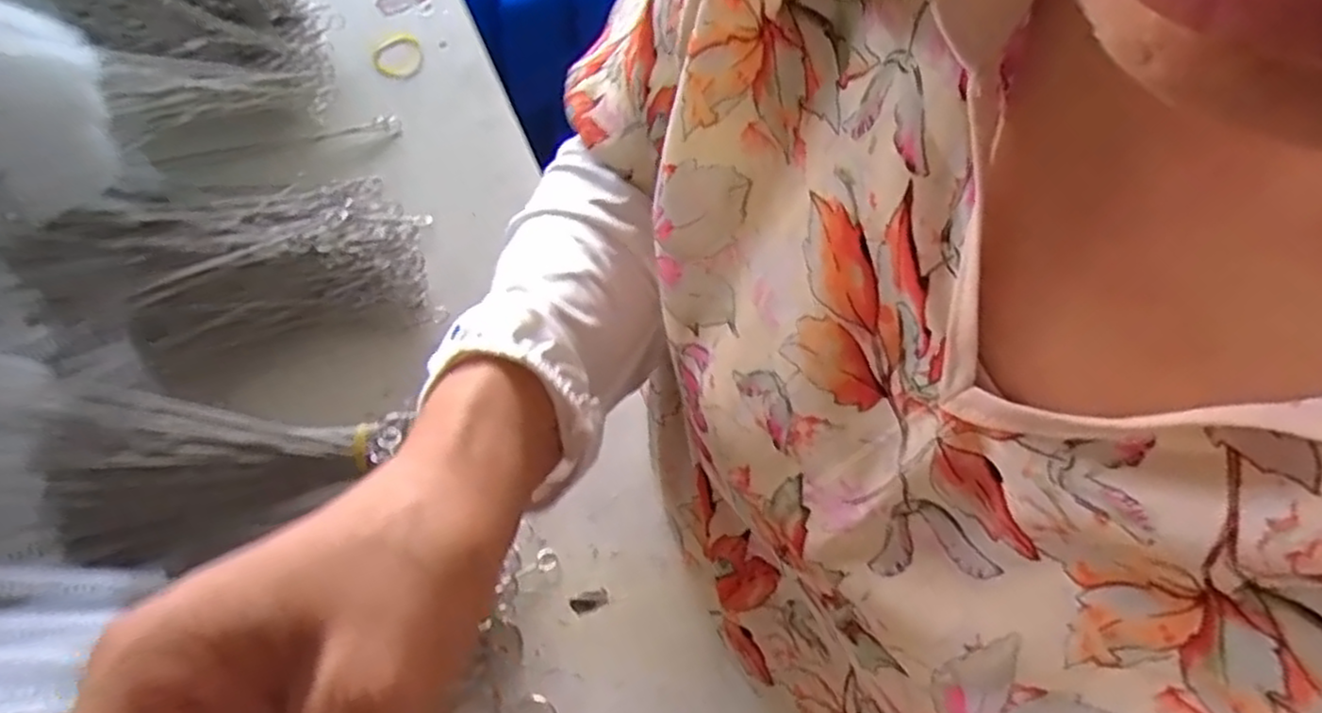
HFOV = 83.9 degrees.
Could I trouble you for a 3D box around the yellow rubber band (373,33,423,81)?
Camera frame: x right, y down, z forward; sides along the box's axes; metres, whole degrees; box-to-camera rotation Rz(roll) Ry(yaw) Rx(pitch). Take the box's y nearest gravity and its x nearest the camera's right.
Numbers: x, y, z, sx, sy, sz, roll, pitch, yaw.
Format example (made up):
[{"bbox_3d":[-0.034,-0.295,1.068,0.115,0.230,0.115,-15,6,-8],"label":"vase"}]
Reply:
[{"bbox_3d":[-0.191,-0.218,0.536,0.036,0.006,0.048,-21,65,-14],"label":"yellow rubber band"}]

